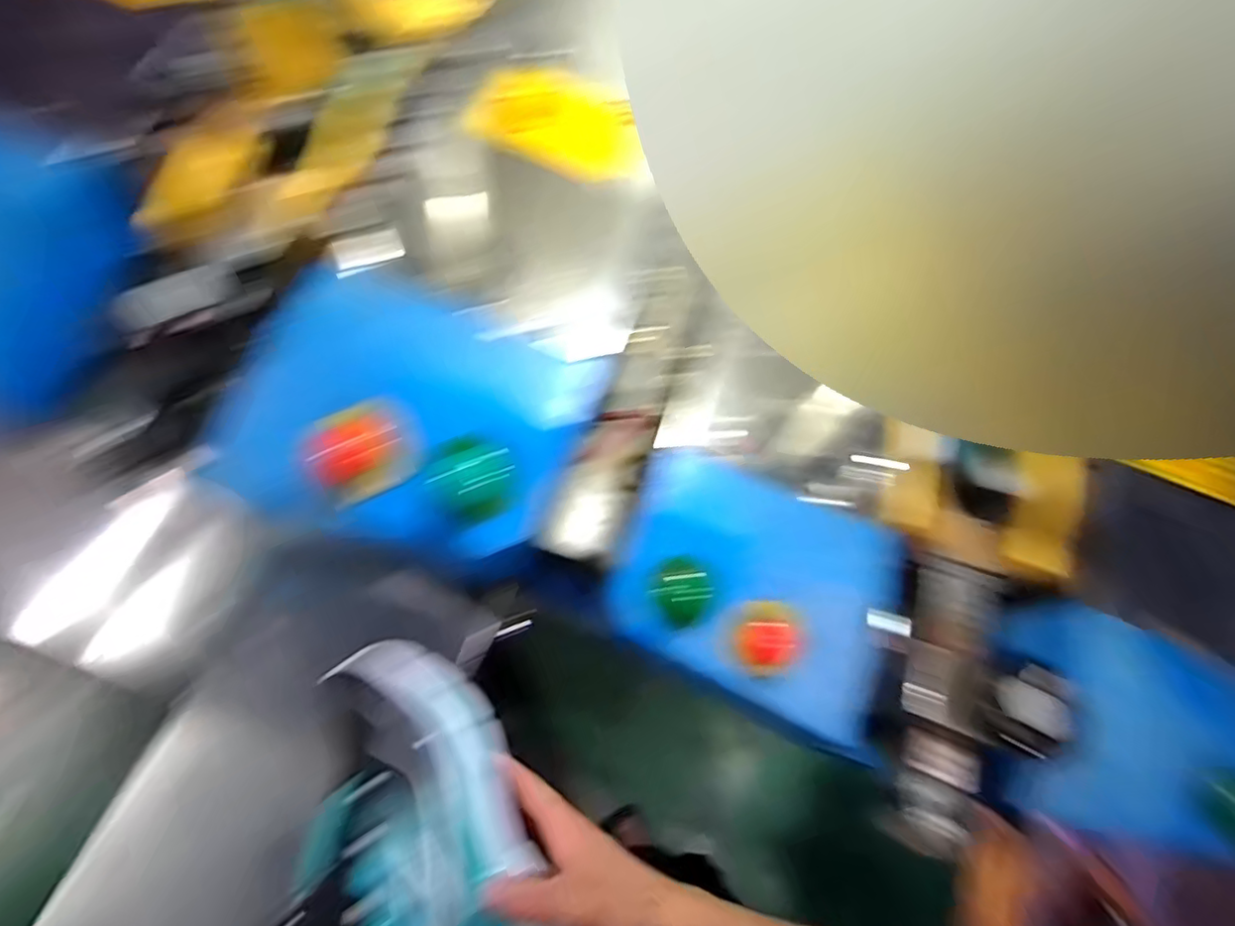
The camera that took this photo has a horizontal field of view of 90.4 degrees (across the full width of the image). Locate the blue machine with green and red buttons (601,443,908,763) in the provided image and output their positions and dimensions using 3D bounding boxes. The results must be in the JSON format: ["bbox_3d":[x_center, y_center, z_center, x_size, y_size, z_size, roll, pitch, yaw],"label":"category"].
[{"bbox_3d":[0.116,0.107,0.502,0.233,0.057,0.171,20,71,6],"label":"blue machine with green and red buttons"}]

